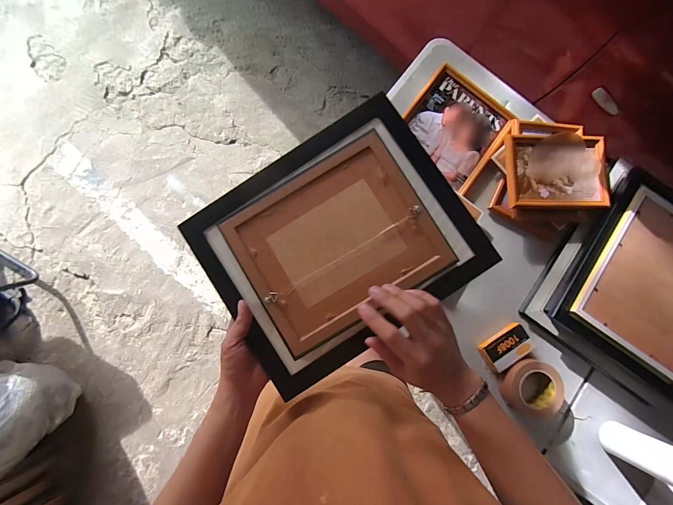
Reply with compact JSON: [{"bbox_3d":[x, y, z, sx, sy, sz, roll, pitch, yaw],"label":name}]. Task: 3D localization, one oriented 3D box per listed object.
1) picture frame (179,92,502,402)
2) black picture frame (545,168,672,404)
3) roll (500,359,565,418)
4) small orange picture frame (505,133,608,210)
[{"bbox_3d":[0.001,-0.014,0.432,0.351,0.027,0.285,-33,83,0],"label":"picture frame"},{"bbox_3d":[0.693,0.060,0.671,0.318,0.048,0.401,33,83,-1],"label":"black picture frame"},{"bbox_3d":[0.421,0.295,0.672,0.119,0.058,0.118,0,85,-5],"label":"roll"},{"bbox_3d":[0.503,-0.187,0.695,0.243,0.036,0.170,-1,83,-4],"label":"small orange picture frame"}]

